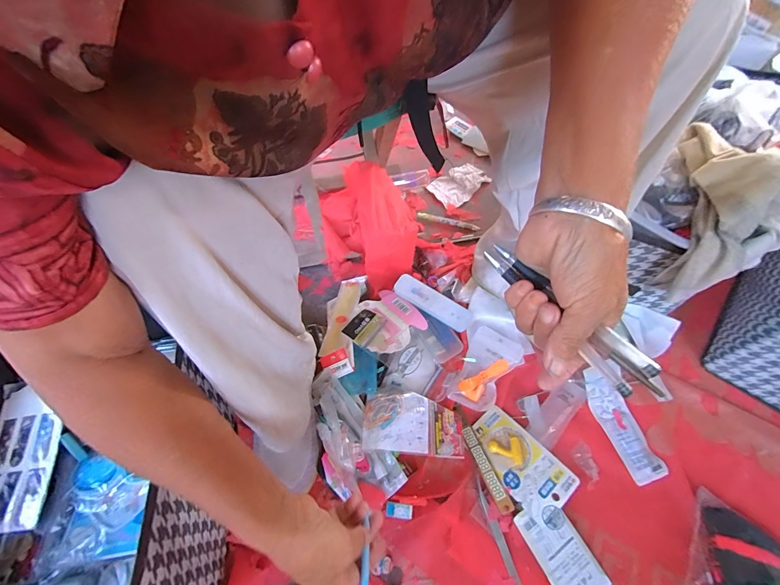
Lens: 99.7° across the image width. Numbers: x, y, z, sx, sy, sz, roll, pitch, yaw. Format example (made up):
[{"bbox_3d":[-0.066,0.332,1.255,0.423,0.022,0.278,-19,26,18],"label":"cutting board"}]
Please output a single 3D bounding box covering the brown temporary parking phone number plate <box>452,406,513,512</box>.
[{"bbox_3d":[0.125,0.227,0.460,0.019,0.014,0.143,-19,60,-10],"label":"brown temporary parking phone number plate"}]

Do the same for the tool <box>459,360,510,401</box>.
[{"bbox_3d":[0.150,0.138,0.513,0.083,0.020,0.033,-24,61,-13],"label":"tool"}]

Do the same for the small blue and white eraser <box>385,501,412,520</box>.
[{"bbox_3d":[0.012,0.286,0.432,0.034,0.010,0.017,5,59,5],"label":"small blue and white eraser"}]

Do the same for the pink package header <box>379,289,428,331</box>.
[{"bbox_3d":[0.020,0.027,0.563,0.103,0.007,0.031,40,67,23],"label":"pink package header"}]

